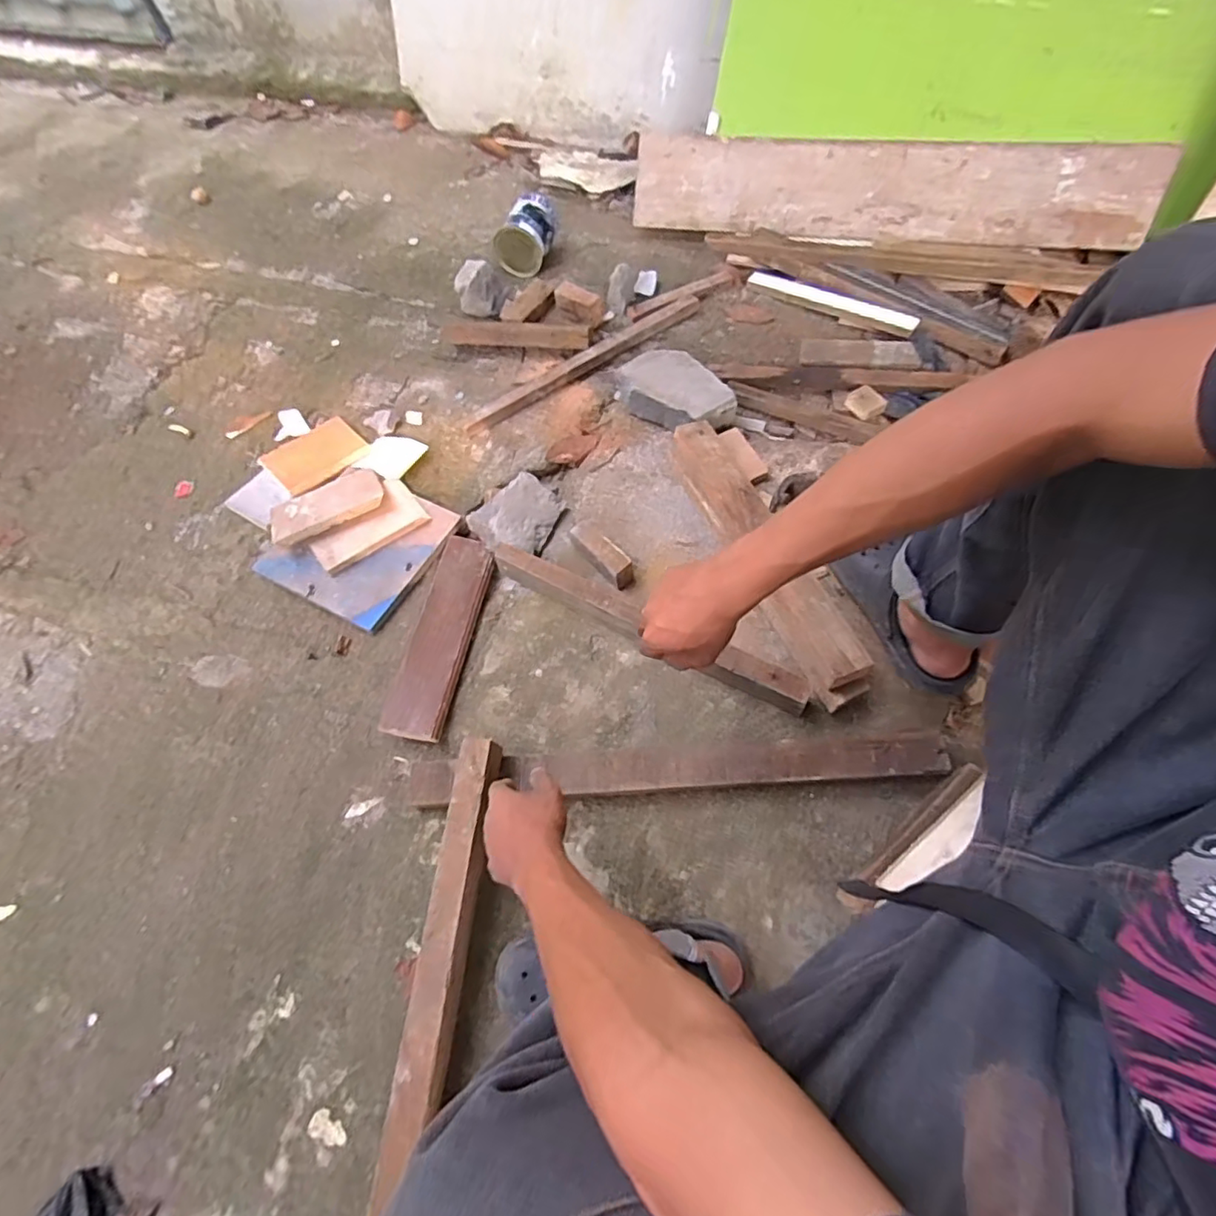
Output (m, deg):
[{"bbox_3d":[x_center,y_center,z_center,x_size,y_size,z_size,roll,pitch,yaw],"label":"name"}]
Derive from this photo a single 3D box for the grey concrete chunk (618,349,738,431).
[{"bbox_3d":[0.128,-0.384,1.069,0.211,0.081,0.126,36,70,18],"label":"grey concrete chunk"}]

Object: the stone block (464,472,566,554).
[{"bbox_3d":[-0.149,-0.155,0.979,0.111,0.069,0.133,30,68,16],"label":"stone block"}]

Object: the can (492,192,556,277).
[{"bbox_3d":[-0.182,-0.825,1.304,0.126,0.100,0.127,12,65,9],"label":"can"}]

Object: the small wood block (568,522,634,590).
[{"bbox_3d":[-0.010,-0.087,0.936,0.038,0.058,0.129,-37,67,-15],"label":"small wood block"}]

